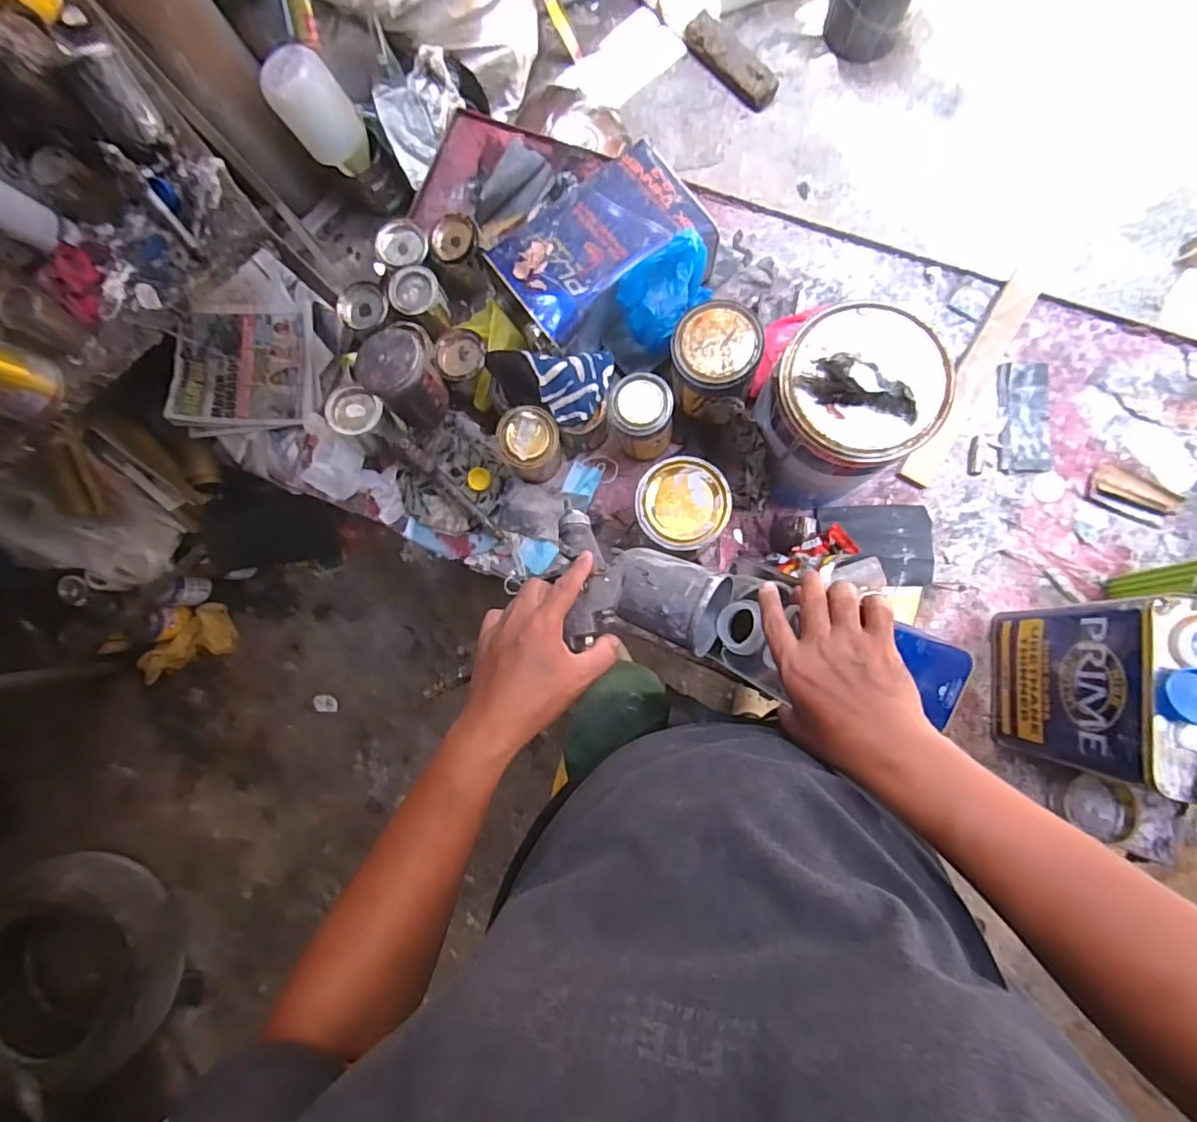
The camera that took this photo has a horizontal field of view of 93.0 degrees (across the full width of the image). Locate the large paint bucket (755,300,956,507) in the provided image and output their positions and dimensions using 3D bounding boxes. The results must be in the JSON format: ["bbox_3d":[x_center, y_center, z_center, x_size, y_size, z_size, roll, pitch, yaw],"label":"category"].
[{"bbox_3d":[0.266,-0.160,0.648,0.158,0.216,0.160,0,87,8],"label":"large paint bucket"}]

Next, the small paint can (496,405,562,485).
[{"bbox_3d":[-0.079,-0.142,0.716,0.069,0.117,0.064,-22,84,6],"label":"small paint can"}]

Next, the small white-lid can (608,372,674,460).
[{"bbox_3d":[0.056,-0.177,0.707,0.072,0.125,0.067,0,87,8],"label":"small white-lid can"}]

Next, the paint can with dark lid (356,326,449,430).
[{"bbox_3d":[-0.233,-0.222,0.695,0.077,0.114,0.081,0,87,8],"label":"paint can with dark lid"}]

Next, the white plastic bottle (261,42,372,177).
[{"bbox_3d":[-0.666,-1.067,1.359,0.158,0.229,0.143,-37,82,5],"label":"white plastic bottle"}]

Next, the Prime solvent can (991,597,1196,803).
[{"bbox_3d":[0.521,0.122,0.577,0.118,0.262,0.168,5,87,8],"label":"Prime solvent can"}]

